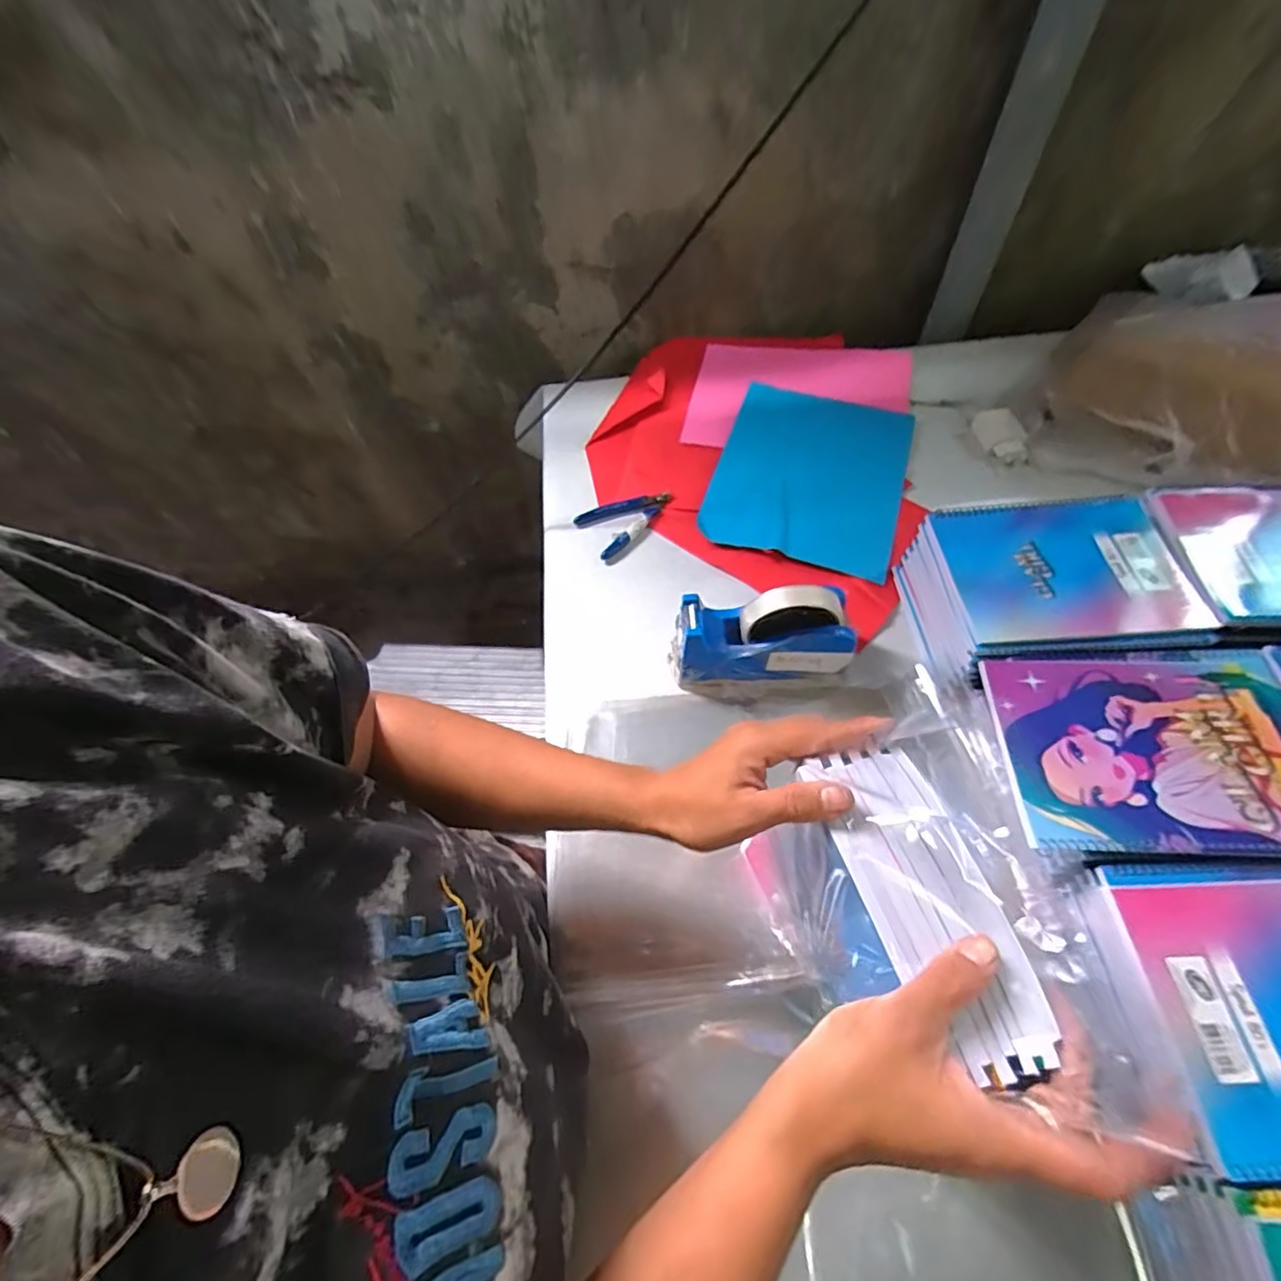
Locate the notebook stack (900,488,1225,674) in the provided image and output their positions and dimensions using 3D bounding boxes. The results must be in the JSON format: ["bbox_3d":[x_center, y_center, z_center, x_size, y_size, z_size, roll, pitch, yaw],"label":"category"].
[{"bbox_3d":[0.377,-0.044,0.550,0.224,0.084,0.160,-5,58,2],"label":"notebook stack"}]

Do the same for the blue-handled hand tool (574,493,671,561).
[{"bbox_3d":[-0.017,-0.145,0.673,0.111,0.008,0.070,-37,63,-17],"label":"blue-handled hand tool"}]

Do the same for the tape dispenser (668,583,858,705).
[{"bbox_3d":[0.109,-0.002,0.526,0.160,0.106,0.060,-1,59,4],"label":"tape dispenser"}]

